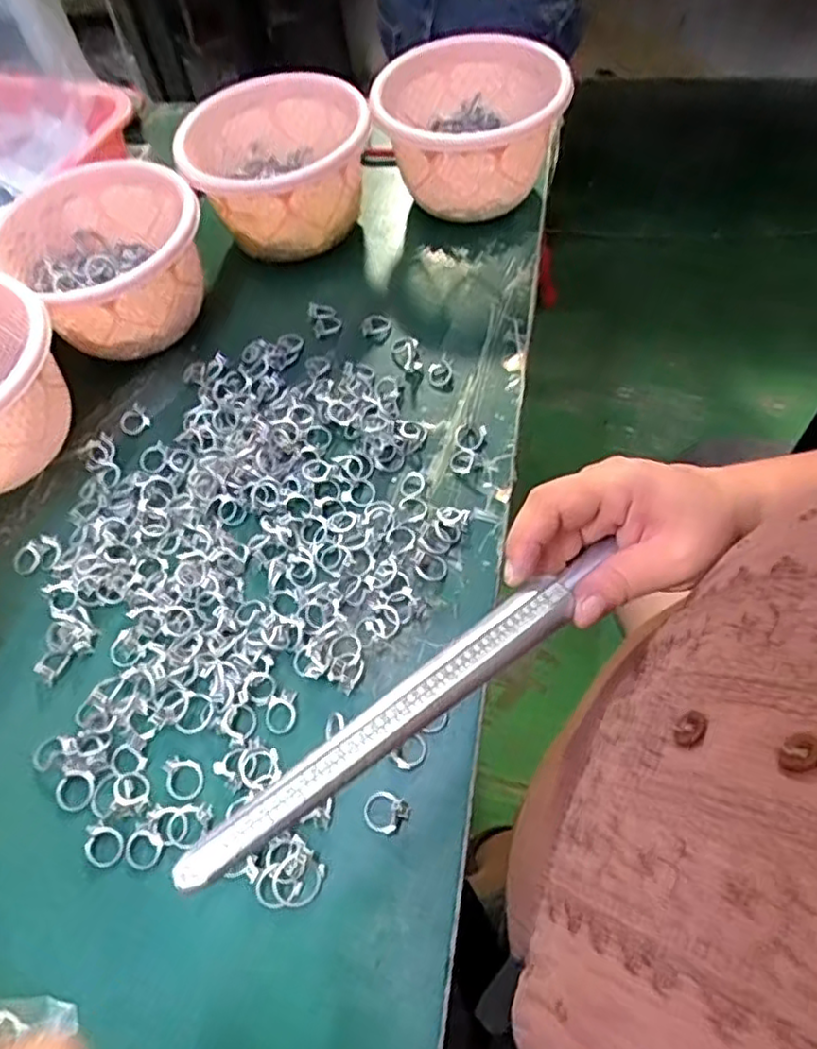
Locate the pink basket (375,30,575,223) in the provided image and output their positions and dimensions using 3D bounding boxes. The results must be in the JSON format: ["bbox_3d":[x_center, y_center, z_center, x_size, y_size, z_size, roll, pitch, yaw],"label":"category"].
[{"bbox_3d":[0.044,-0.301,0.523,0.130,0.105,0.118,-8,57,2],"label":"pink basket"}]

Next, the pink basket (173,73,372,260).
[{"bbox_3d":[-0.101,-0.276,0.527,0.133,0.091,0.123,-16,57,-3],"label":"pink basket"}]

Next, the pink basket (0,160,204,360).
[{"bbox_3d":[-0.218,-0.193,0.496,0.132,0.081,0.135,38,70,24],"label":"pink basket"}]

